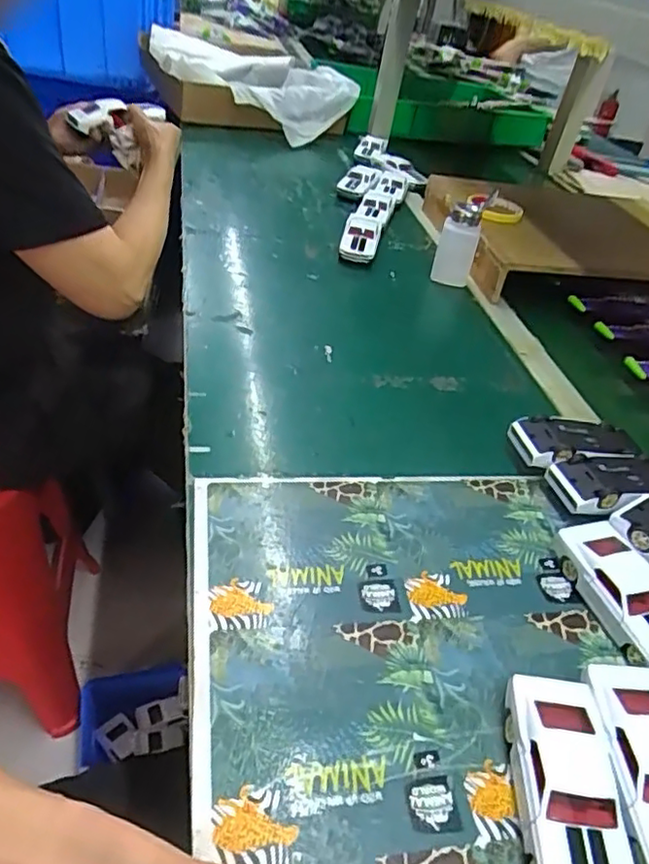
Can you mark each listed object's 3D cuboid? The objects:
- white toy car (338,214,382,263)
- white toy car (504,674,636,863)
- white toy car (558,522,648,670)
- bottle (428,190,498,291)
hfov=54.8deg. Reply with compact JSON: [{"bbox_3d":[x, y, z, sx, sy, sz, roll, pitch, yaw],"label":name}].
[{"bbox_3d":[0.055,-0.296,0.957,0.057,0.034,0.108,12,39,1],"label":"white toy car"},{"bbox_3d":[0.136,0.203,0.351,0.053,0.032,0.127,9,39,-3],"label":"white toy car"},{"bbox_3d":[0.229,0.122,0.467,0.056,0.034,0.126,-4,42,-19],"label":"white toy car"},{"bbox_3d":[0.190,-0.265,0.883,0.056,0.109,0.046,21,40,14],"label":"bottle"}]

